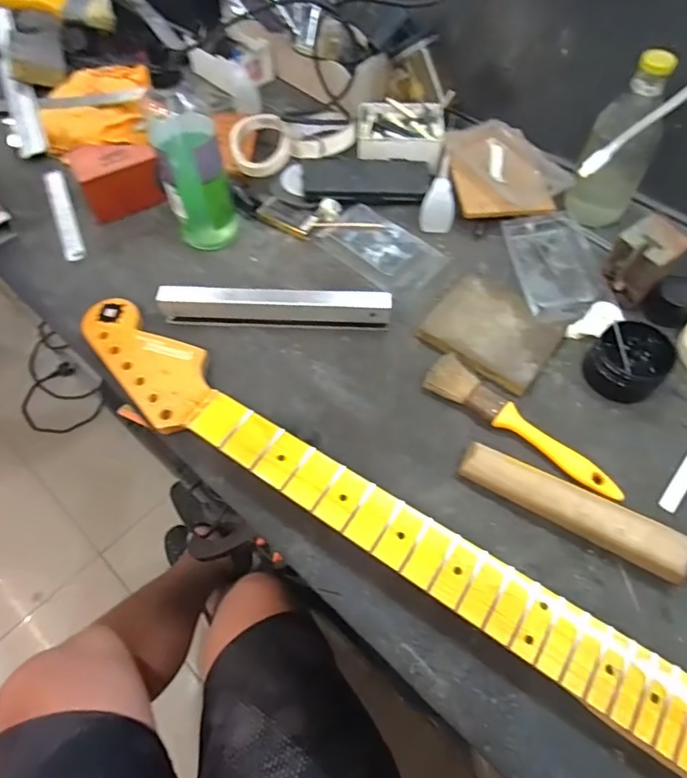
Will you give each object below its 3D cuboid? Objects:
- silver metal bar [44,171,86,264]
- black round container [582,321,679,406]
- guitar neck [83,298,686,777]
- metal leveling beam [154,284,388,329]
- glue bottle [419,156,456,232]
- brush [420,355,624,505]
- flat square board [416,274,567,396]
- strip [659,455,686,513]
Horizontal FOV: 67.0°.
[{"bbox_3d":[-0.341,-0.215,0.633,0.023,0.013,0.177,-23,61,-12],"label":"silver metal bar"},{"bbox_3d":[0.268,-0.026,0.486,0.064,0.038,0.068,-31,63,-17],"label":"black round container"},{"bbox_3d":[0.003,0.091,0.427,0.629,0.030,0.074,31,64,18],"label":"guitar neck"},{"bbox_3d":[-0.069,-0.084,0.527,0.228,0.038,0.025,3,59,3],"label":"metal leveling beam"},{"bbox_3d":[0.107,-0.213,0.577,0.037,0.083,0.020,1,59,2],"label":"glue bottle"},{"bbox_3d":[0.162,0.031,0.468,0.187,0.017,0.042,32,64,18],"label":"brush"},{"bbox_3d":[0.149,-0.059,0.521,0.118,0.013,0.102,34,65,19],"label":"flat square board"},{"bbox_3d":[0.296,0.073,0.448,0.014,0.005,0.083,37,66,21],"label":"strip"}]

